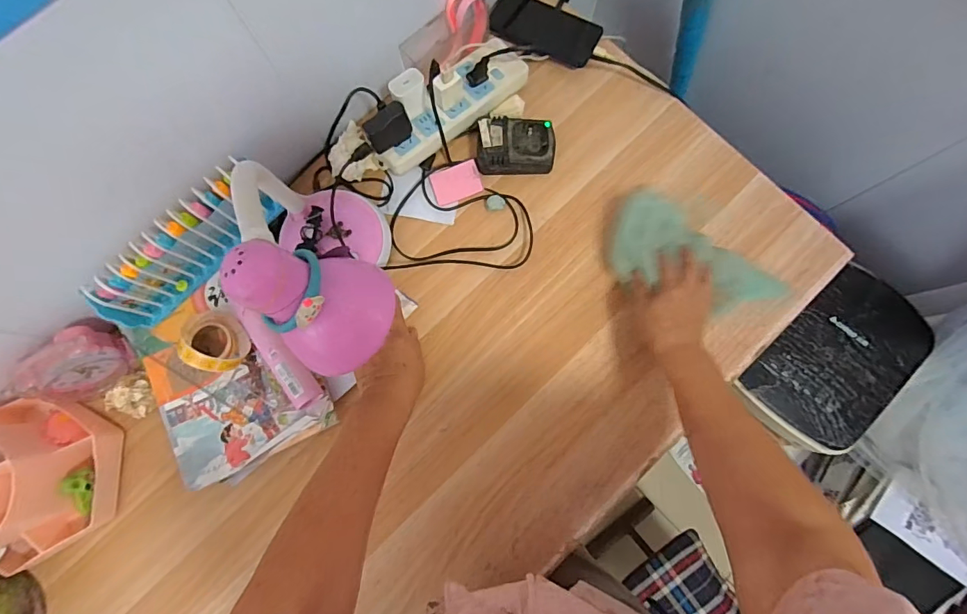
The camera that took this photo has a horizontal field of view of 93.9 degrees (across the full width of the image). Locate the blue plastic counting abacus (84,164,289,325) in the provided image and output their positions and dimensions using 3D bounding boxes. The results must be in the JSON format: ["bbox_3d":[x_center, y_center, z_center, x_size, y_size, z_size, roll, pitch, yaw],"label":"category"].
[{"bbox_3d":[-0.349,-0.070,0.525,0.211,0.082,0.042,-44,82,-6],"label":"blue plastic counting abacus"}]

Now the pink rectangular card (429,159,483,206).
[{"bbox_3d":[-0.037,-0.169,0.613,0.066,0.011,0.046,-18,80,-2],"label":"pink rectangular card"}]

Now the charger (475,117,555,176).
[{"bbox_3d":[0.044,-0.213,0.607,0.101,0.044,0.068,4,80,2],"label":"charger"}]

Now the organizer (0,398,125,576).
[{"bbox_3d":[-0.515,0.200,0.504,0.125,0.131,0.189,-3,80,1],"label":"organizer"}]

